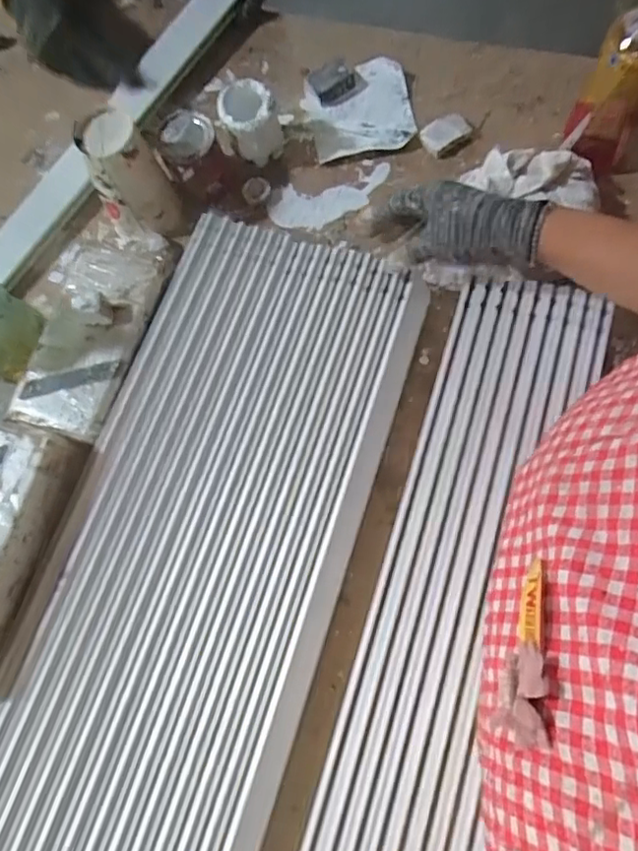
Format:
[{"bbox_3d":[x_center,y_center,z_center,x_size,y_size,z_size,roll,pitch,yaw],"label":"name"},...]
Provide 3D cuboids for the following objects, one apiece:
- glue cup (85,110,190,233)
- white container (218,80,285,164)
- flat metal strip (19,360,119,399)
[{"bbox_3d":[-0.200,-0.267,0.626,0.081,0.128,0.064,-24,70,-7],"label":"glue cup"},{"bbox_3d":[-0.076,-0.338,0.654,0.065,0.072,0.058,-15,70,-3],"label":"white container"},{"bbox_3d":[-0.244,-0.045,0.566,0.102,0.004,0.019,-11,81,7],"label":"flat metal strip"}]

